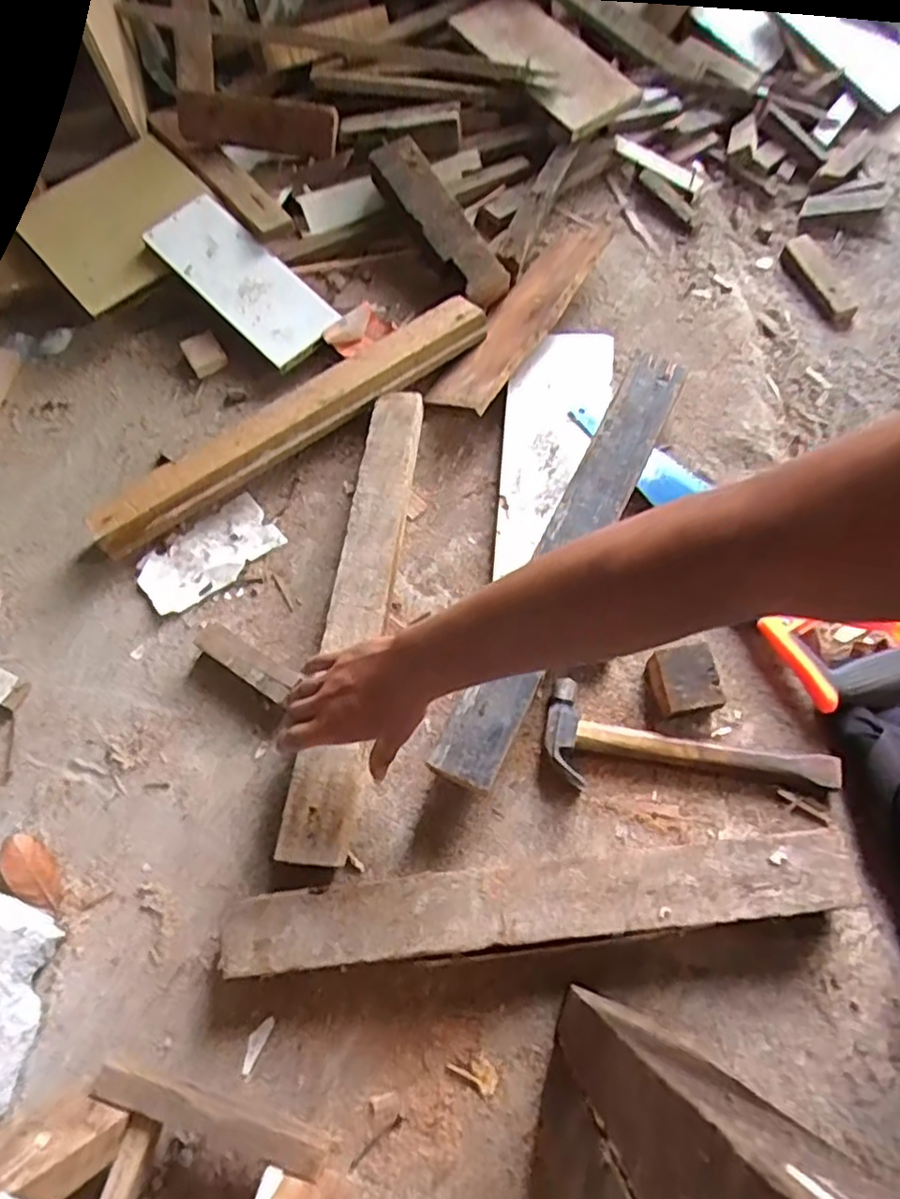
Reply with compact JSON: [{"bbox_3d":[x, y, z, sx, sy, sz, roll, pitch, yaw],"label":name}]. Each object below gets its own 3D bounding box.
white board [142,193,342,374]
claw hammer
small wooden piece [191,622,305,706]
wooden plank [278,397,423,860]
[{"bbox_3d":[-0.256,-0.395,0.842,0.099,0.013,0.258,-44,79,-8],"label":"white board"},{"bbox_3d":[0.207,0.144,0.602,0.250,0.027,0.092,17,67,11],"label":"claw hammer"},{"bbox_3d":[-0.194,0.062,0.661,0.112,0.027,0.032,30,70,16],"label":"small wooden piece"},{"bbox_3d":[-0.084,0.000,0.679,0.062,0.042,0.496,5,65,6],"label":"wooden plank"}]

